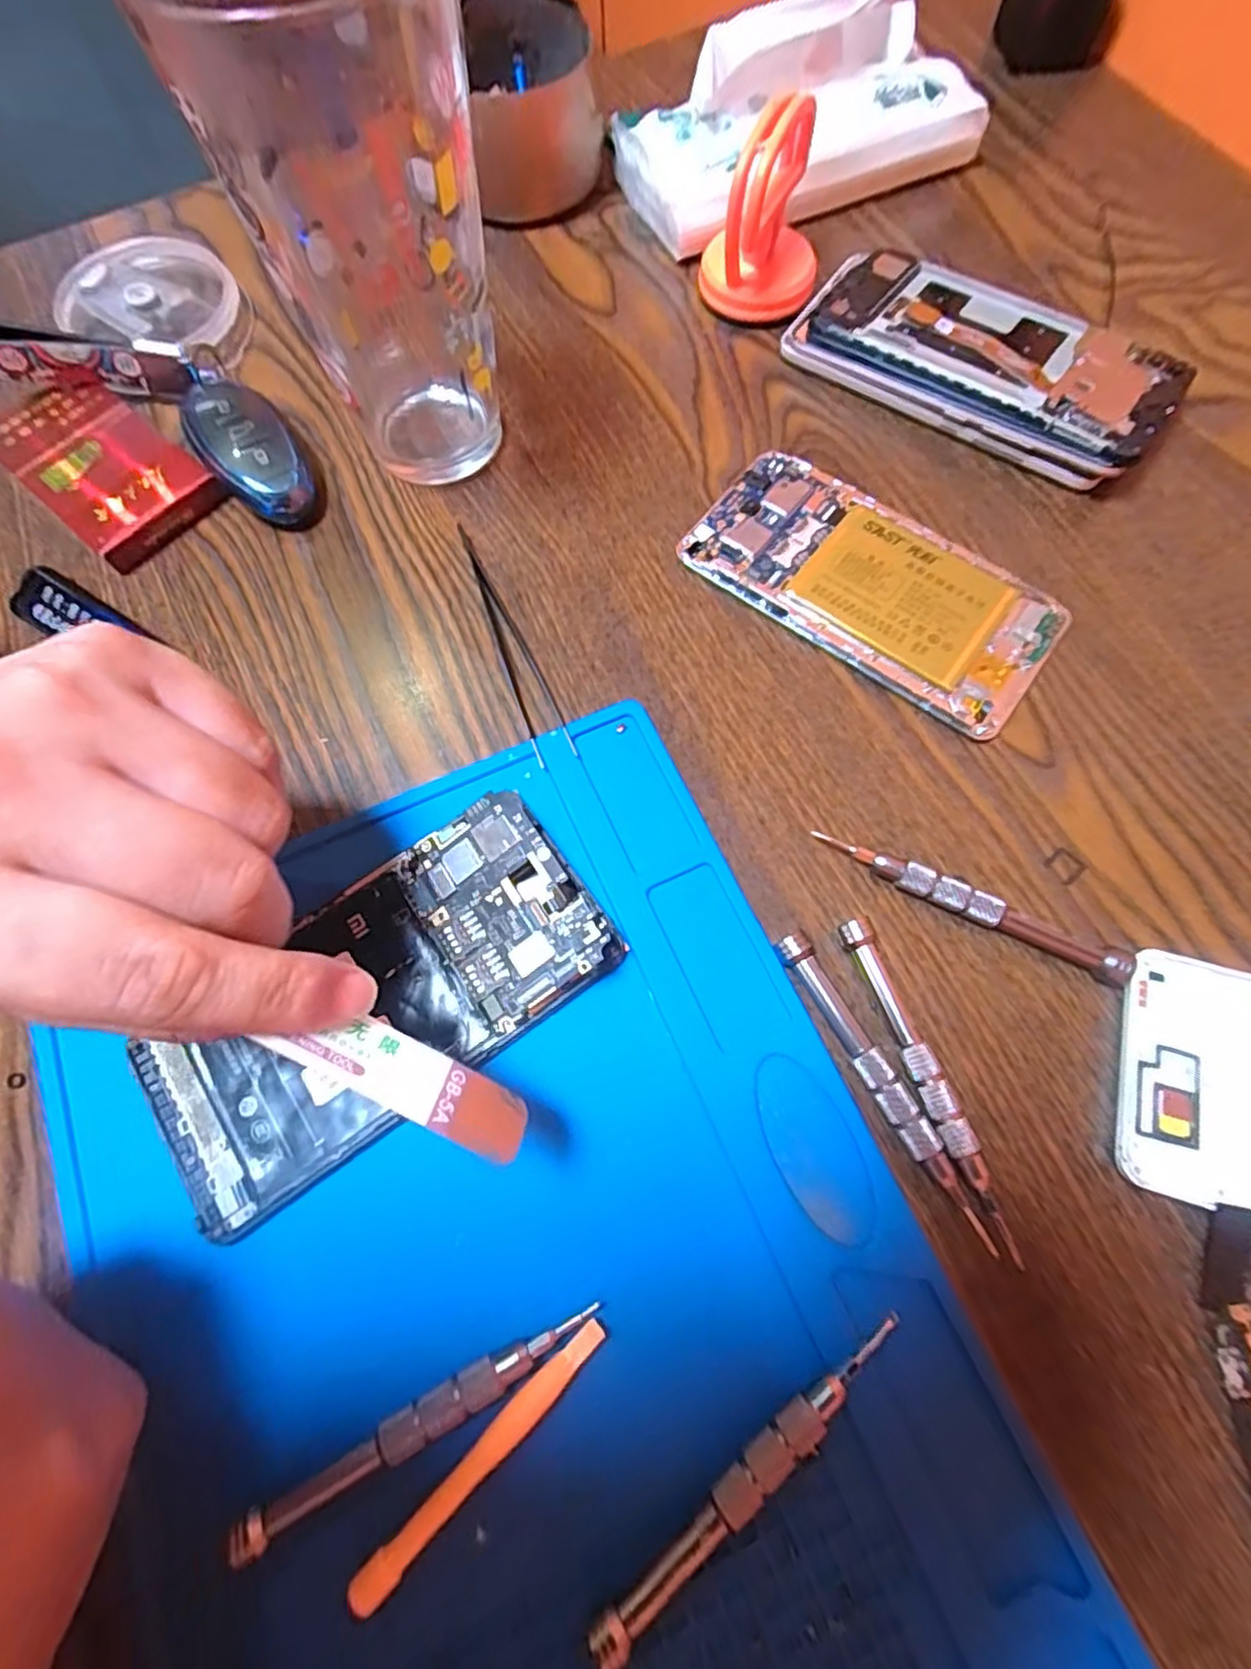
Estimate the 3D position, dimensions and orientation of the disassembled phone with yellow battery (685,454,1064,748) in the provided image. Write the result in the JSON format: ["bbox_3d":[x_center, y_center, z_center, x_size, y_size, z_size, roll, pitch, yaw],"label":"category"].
[{"bbox_3d":[0.096,-0.098,0.268,0.140,0.009,0.066,36,75,13],"label":"disassembled phone with yellow battery"}]

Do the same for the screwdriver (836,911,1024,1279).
[{"bbox_3d":[0.091,0.075,0.207,0.009,0.012,0.101,-21,71,-6],"label":"screwdriver"}]

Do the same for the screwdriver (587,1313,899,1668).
[{"bbox_3d":[0.033,0.166,0.176,0.104,0.010,0.010,-39,74,-11],"label":"screwdriver"}]

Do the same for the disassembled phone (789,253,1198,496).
[{"bbox_3d":[0.155,-0.209,0.298,0.155,0.023,0.074,34,75,12],"label":"disassembled phone"}]

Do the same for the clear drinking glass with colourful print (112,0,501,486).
[{"bbox_3d":[-0.087,-0.212,0.241,0.084,0.144,0.080,-11,71,-2],"label":"clear drinking glass with colourful print"}]

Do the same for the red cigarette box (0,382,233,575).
[{"bbox_3d":[-0.226,-0.158,0.293,0.099,0.017,0.055,40,76,14],"label":"red cigarette box"}]

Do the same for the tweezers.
[{"bbox_3d":[-0.044,-0.077,0.268,0.014,0.006,0.114,-20,71,-5],"label":"tweezers"}]

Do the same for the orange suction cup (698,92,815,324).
[{"bbox_3d":[0.061,-0.271,0.297,0.050,0.067,0.049,8,71,4],"label":"orange suction cup"}]

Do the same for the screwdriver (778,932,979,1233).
[{"bbox_3d":[0.078,0.075,0.207,0.011,0.011,0.099,-29,73,-8],"label":"screwdriver"}]

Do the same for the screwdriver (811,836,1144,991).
[{"bbox_3d":[0.112,0.023,0.225,0.102,0.010,0.010,24,73,10],"label":"screwdriver"}]

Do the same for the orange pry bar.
[{"bbox_3d":[-0.037,0.164,0.179,0.083,0.005,0.009,-43,75,-12],"label":"orange pry bar"}]

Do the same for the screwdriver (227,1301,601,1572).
[{"bbox_3d":[-0.054,0.156,0.180,0.101,0.007,0.011,-28,72,-8],"label":"screwdriver"}]

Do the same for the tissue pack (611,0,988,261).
[{"bbox_3d":[0.087,-0.351,0.327,0.170,0.064,0.075,-25,72,-7],"label":"tissue pack"}]

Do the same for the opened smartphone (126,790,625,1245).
[{"bbox_3d":[-0.079,0.053,0.215,0.147,0.013,0.071,-37,75,-5],"label":"opened smartphone"}]

